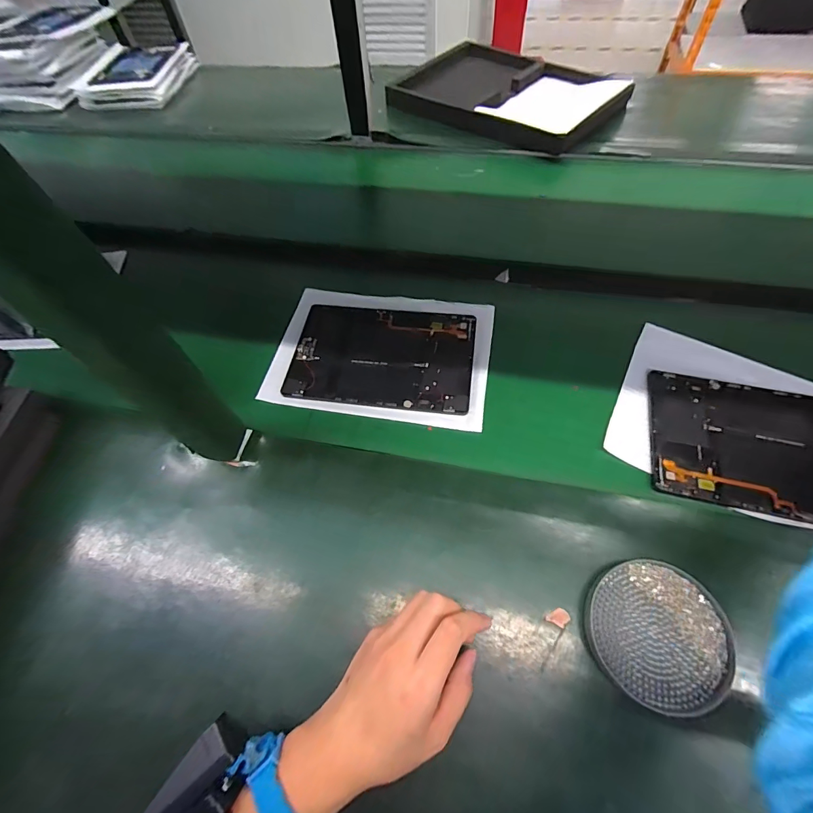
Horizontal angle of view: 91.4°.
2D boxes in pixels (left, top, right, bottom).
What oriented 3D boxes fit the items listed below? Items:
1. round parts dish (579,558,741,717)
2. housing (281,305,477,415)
[{"bbox_3d":[0.221,0.198,0.349,0.110,0.017,0.113,-1,60,2],"label":"round parts dish"},{"bbox_3d":[-0.031,-0.069,0.524,0.233,0.013,0.157,5,60,6],"label":"housing"}]

